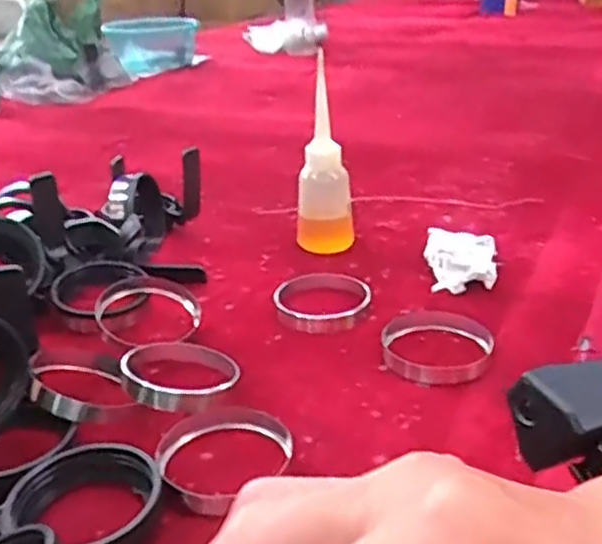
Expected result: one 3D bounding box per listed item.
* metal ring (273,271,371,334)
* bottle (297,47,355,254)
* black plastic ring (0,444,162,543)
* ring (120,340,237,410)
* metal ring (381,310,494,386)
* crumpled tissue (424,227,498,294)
[{"bbox_3d":[0.016,0.020,0.554,0.065,0.014,0.074,6,28,20],"label":"metal ring"},{"bbox_3d":[0.019,-0.097,0.646,0.041,0.147,0.039,-22,31,-33],"label":"bottle"},{"bbox_3d":[-0.103,0.112,0.350,0.065,0.023,0.065,-3,26,1],"label":"black plastic ring"},{"bbox_3d":[-0.075,0.061,0.447,0.071,0.012,0.070,7,22,-6],"label":"ring"},{"bbox_3d":[0.091,0.048,0.482,0.070,0.011,0.084,6,27,19],"label":"metal ring"},{"bbox_3d":[0.131,-0.010,0.592,0.057,0.021,0.086,3,27,13],"label":"crumpled tissue"}]

